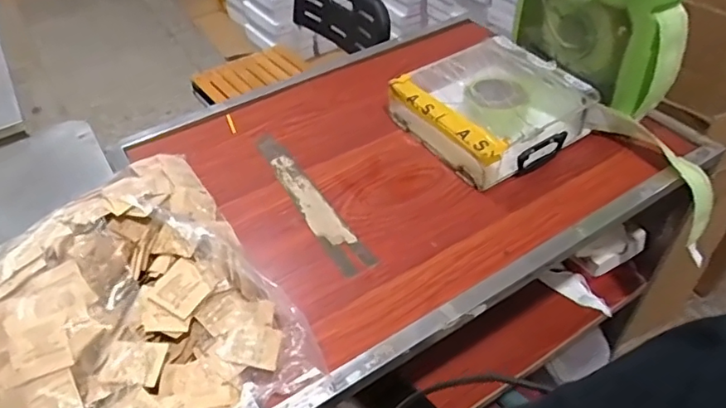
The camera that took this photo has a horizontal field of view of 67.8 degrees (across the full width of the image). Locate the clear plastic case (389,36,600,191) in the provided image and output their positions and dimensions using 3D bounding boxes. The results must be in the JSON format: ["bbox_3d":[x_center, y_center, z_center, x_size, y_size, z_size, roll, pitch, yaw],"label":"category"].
[{"bbox_3d":[0.205,-0.153,0.862,0.235,0.074,0.235,-24,49,-19],"label":"clear plastic case"}]

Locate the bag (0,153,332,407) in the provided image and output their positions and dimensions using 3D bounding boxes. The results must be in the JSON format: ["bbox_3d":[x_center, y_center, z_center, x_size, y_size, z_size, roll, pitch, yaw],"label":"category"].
[{"bbox_3d":[-0.279,0.130,0.625,0.328,0.107,0.392,-29,51,-23],"label":"bag"}]

